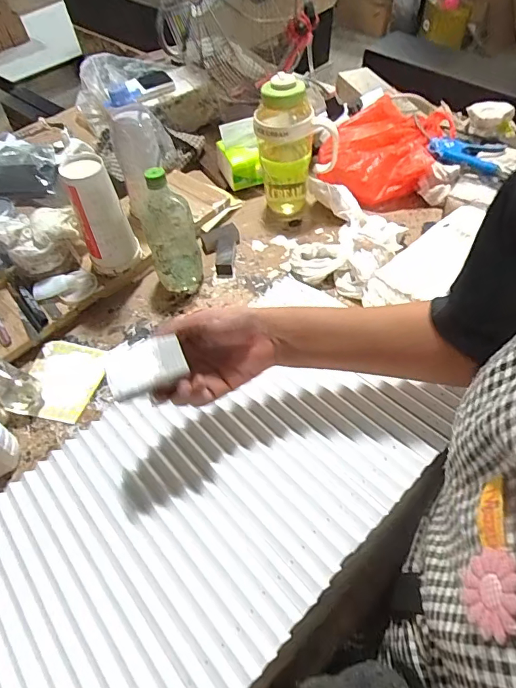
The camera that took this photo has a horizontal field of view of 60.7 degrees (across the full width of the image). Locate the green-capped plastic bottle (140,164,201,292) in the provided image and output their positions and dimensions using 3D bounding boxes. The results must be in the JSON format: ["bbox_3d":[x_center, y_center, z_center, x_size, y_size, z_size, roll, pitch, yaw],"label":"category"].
[{"bbox_3d":[-0.138,-0.173,0.703,0.078,0.193,0.069,-17,55,-9],"label":"green-capped plastic bottle"}]

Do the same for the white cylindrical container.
[{"bbox_3d":[-0.248,-0.206,0.690,0.075,0.157,0.074,-13,54,-6],"label":"white cylindrical container"}]

